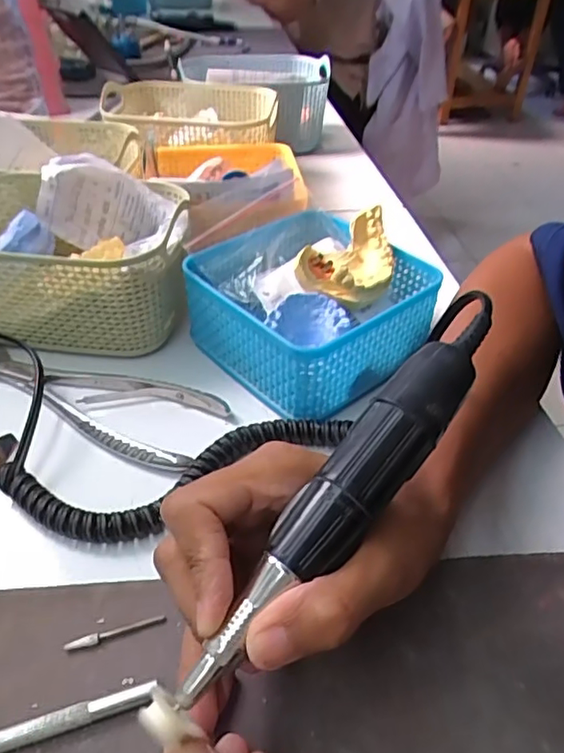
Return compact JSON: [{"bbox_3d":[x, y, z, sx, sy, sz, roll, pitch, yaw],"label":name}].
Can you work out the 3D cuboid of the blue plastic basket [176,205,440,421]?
[{"bbox_3d":[0.023,-0.048,0.399,0.132,0.061,0.133,-30,50,-30],"label":"blue plastic basket"}]

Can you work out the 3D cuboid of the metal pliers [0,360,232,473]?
[{"bbox_3d":[-0.130,0.013,0.373,0.186,0.010,0.062,14,43,15],"label":"metal pliers"}]

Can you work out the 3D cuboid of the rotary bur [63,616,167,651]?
[{"bbox_3d":[-0.075,0.114,0.262,0.044,0.004,0.005,-13,43,-15],"label":"rotary bur"}]

